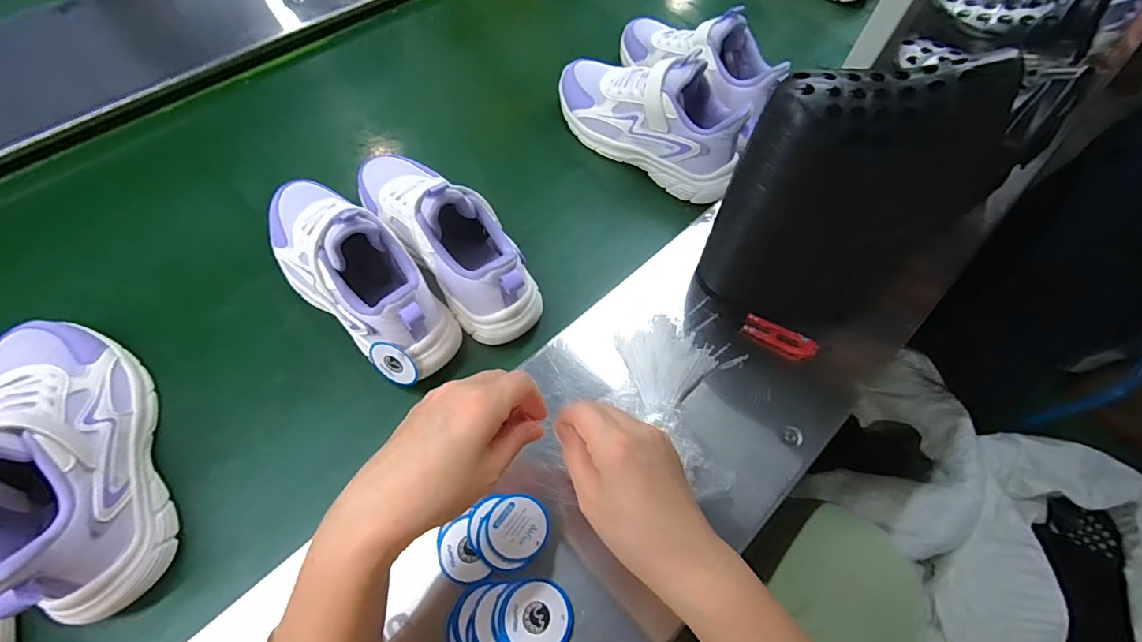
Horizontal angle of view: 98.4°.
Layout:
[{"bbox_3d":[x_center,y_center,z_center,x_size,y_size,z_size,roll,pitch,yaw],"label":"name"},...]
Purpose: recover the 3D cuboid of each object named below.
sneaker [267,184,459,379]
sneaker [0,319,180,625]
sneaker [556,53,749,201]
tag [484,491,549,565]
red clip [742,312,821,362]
[{"bbox_3d":[-0.207,-0.059,0.453,0.248,0.113,0.088,39,67,16],"label":"sneaker"},{"bbox_3d":[-0.394,0.090,0.368,0.088,0.107,0.258,-28,67,-17],"label":"sneaker"},{"bbox_3d":[0.091,-0.248,0.567,0.244,0.121,0.077,36,66,14],"label":"sneaker"},{"bbox_3d":[-0.042,0.162,0.387,0.047,0.004,0.047,3,63,-6],"label":"tag"},{"bbox_3d":[0.199,0.016,0.471,0.068,0.008,0.026,28,64,11],"label":"red clip"}]

